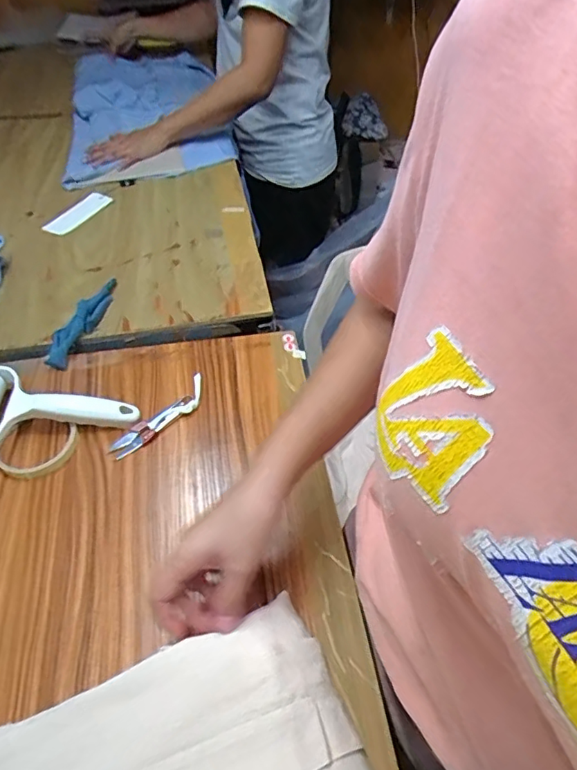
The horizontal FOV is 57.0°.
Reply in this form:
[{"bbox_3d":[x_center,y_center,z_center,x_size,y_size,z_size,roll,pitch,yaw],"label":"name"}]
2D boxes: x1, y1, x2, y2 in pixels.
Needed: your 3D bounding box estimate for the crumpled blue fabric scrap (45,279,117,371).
[{"bbox_3d":[-0.252,-0.085,0.658,0.037,0.018,0.155,10,49,10],"label":"crumpled blue fabric scrap"}]

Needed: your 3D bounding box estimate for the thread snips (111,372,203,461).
[{"bbox_3d":[-0.134,0.034,0.575,0.034,0.010,0.129,30,55,25],"label":"thread snips"}]

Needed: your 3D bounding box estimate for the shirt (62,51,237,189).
[{"bbox_3d":[-0.292,-0.582,1.109,0.306,0.039,0.606,-9,48,-7],"label":"shirt"}]

